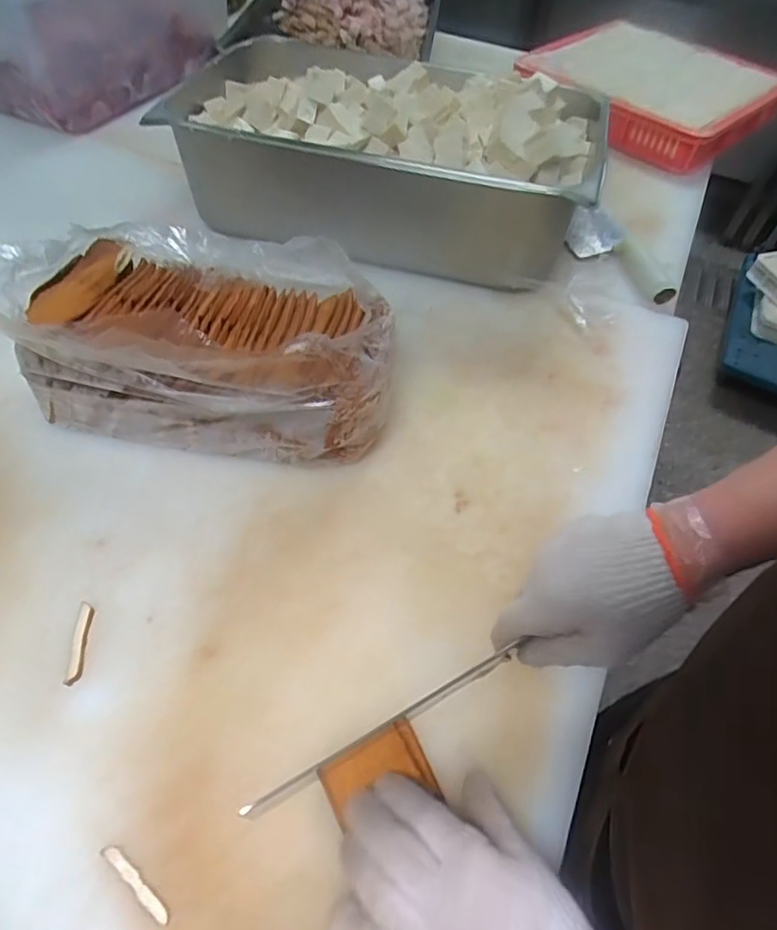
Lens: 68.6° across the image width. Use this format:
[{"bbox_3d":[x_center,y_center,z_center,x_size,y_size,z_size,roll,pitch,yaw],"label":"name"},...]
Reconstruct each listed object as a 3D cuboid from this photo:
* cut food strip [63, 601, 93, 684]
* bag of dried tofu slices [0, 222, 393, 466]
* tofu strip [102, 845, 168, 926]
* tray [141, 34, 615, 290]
[{"bbox_3d":[-0.232,0.133,0.428,0.010,0.004,0.063,-4,54,-7],"label":"cut food strip"},{"bbox_3d":[-0.174,-0.112,0.513,0.345,0.172,0.189,2,53,-2],"label":"bag of dried tofu slices"},{"bbox_3d":[-0.154,0.253,0.345,0.057,0.004,0.008,34,58,20],"label":"tofu strip"},{"bbox_3d":[0.000,-0.406,0.742,0.514,0.155,0.297,14,54,6],"label":"tray"}]

